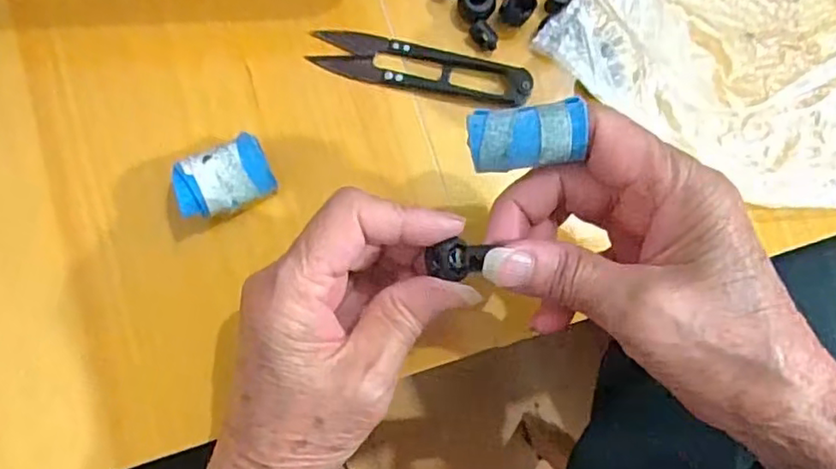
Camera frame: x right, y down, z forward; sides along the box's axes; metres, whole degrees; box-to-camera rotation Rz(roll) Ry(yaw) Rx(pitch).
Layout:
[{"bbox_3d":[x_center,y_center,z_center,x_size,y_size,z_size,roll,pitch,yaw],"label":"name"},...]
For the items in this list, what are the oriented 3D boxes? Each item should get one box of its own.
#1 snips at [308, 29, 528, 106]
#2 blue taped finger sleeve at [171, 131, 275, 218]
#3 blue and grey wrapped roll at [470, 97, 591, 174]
[{"bbox_3d":[0.002,-0.078,0.291,0.100,0.009,0.023,11,81,-2],"label":"snips"},{"bbox_3d":[-0.083,-0.023,0.270,0.039,0.024,0.025,-28,84,-7],"label":"blue taped finger sleeve"},{"bbox_3d":[0.037,-0.034,0.212,0.038,0.015,0.020,-7,82,-5],"label":"blue and grey wrapped roll"}]

